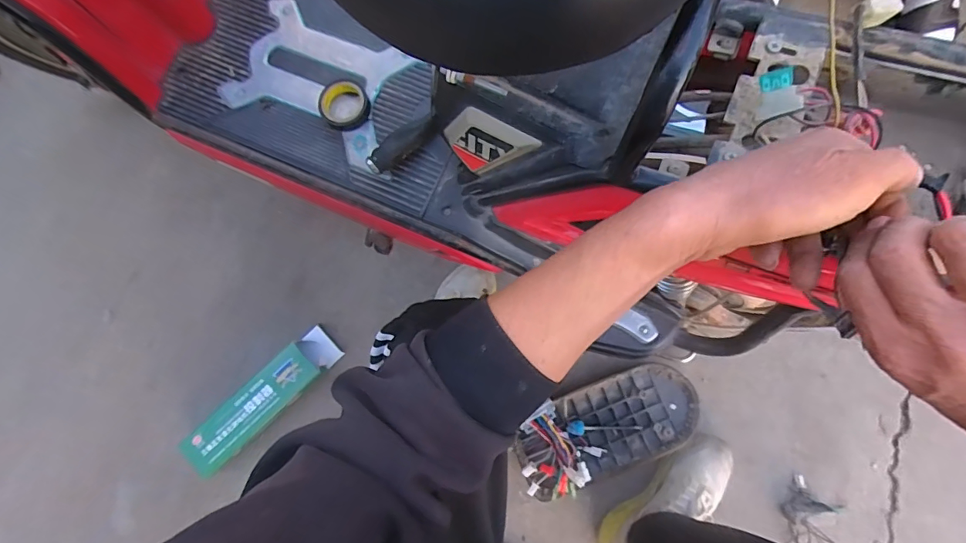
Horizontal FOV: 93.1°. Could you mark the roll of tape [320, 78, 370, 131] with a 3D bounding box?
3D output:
[{"bbox_3d":[-0.175,-0.210,0.581,0.060,0.023,0.061,0,79,1],"label":"roll of tape"}]

